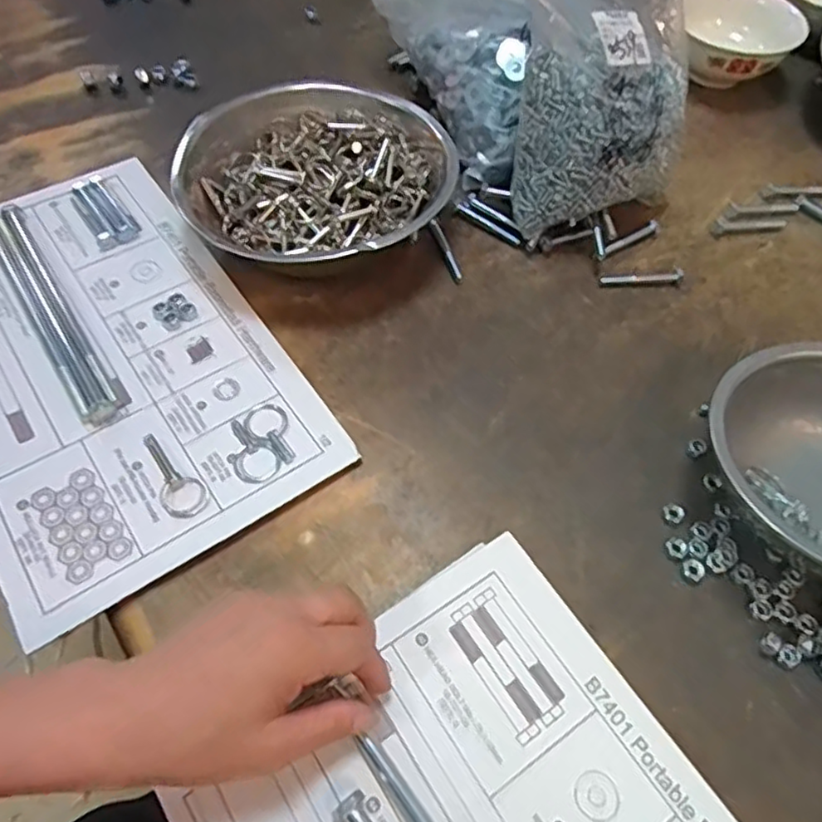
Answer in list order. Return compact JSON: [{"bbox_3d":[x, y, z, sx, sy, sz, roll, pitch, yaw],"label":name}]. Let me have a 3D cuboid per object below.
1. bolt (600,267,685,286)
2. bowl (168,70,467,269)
[{"bbox_3d":[0.193,-0.112,0.540,0.067,0.010,0.013,-1,56,-5],"label":"bolt"},{"bbox_3d":[-0.072,-0.205,0.549,0.218,0.074,0.212,2,56,-3],"label":"bowl"}]

